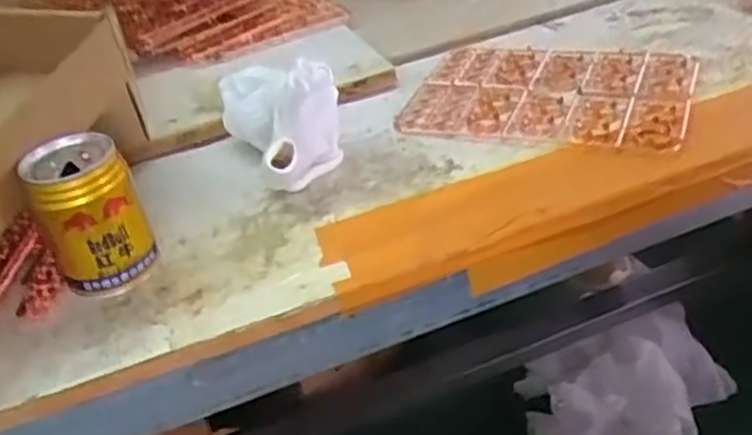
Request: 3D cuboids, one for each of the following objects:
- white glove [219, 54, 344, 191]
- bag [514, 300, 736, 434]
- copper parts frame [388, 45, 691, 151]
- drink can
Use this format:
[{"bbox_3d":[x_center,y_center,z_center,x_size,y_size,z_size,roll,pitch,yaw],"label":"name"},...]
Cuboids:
[{"bbox_3d":[-0.075,-0.090,0.601,0.079,0.084,0.149,-21,37,-17],"label":"white glove"},{"bbox_3d":[0.393,0.272,1.130,0.323,0.102,0.227,-15,35,-9],"label":"bag"},{"bbox_3d":[0.154,-0.111,0.643,0.227,0.020,0.163,8,36,21],"label":"copper parts frame"},{"bbox_3d":[-0.190,-0.002,0.490,0.064,0.094,0.059,-6,35,4],"label":"drink can"}]

